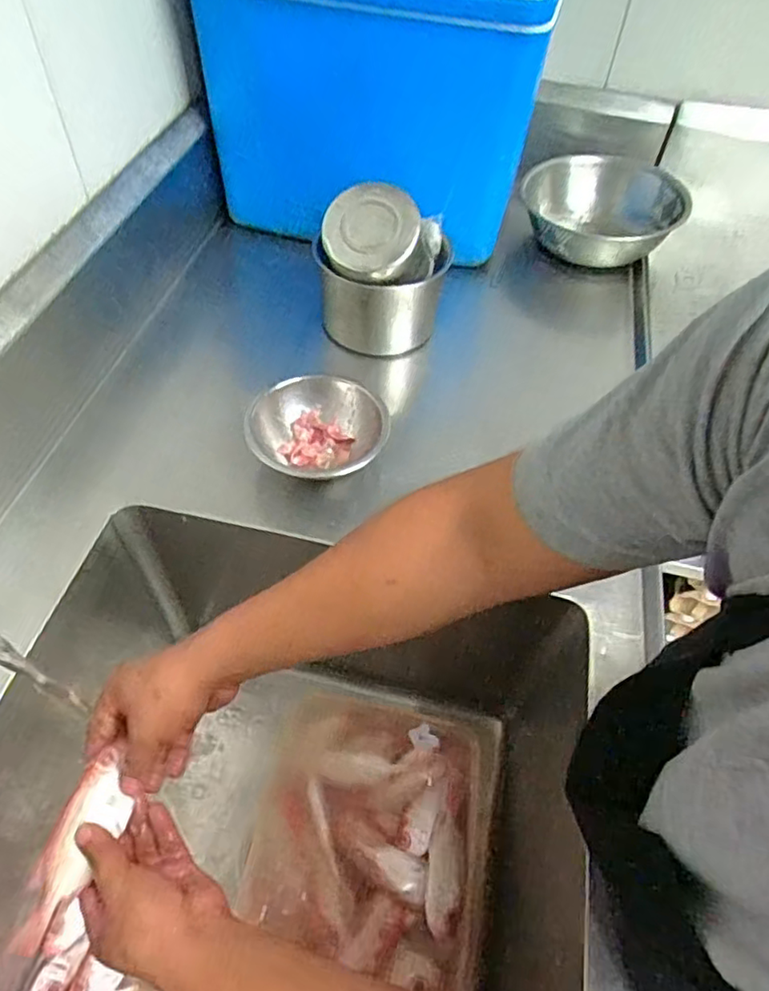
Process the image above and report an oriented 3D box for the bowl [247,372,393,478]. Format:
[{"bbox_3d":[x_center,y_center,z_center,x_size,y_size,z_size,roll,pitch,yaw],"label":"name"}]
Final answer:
[{"bbox_3d":[-0.077,-0.062,0.702,0.137,0.071,0.138,2,52,-3],"label":"bowl"}]

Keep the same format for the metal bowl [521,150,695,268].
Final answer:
[{"bbox_3d":[0.339,-0.442,0.989,0.243,0.101,0.247,2,52,-3],"label":"metal bowl"}]

